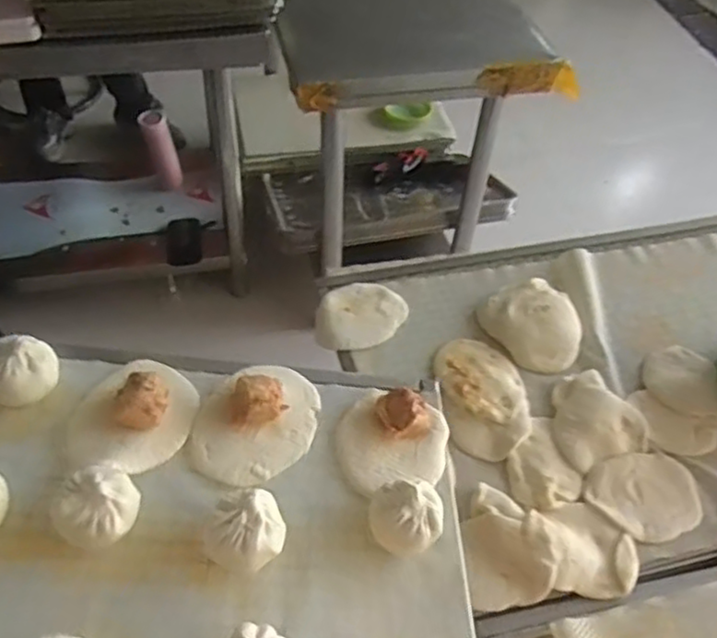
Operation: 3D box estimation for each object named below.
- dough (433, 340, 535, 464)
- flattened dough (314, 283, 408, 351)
[{"bbox_3d":[0.126,0.074,0.713,0.085,0.013,0.142,-2,50,-6],"label":"dough"},{"bbox_3d":[0.000,-0.003,0.770,0.079,0.015,0.101,34,55,23],"label":"flattened dough"}]

